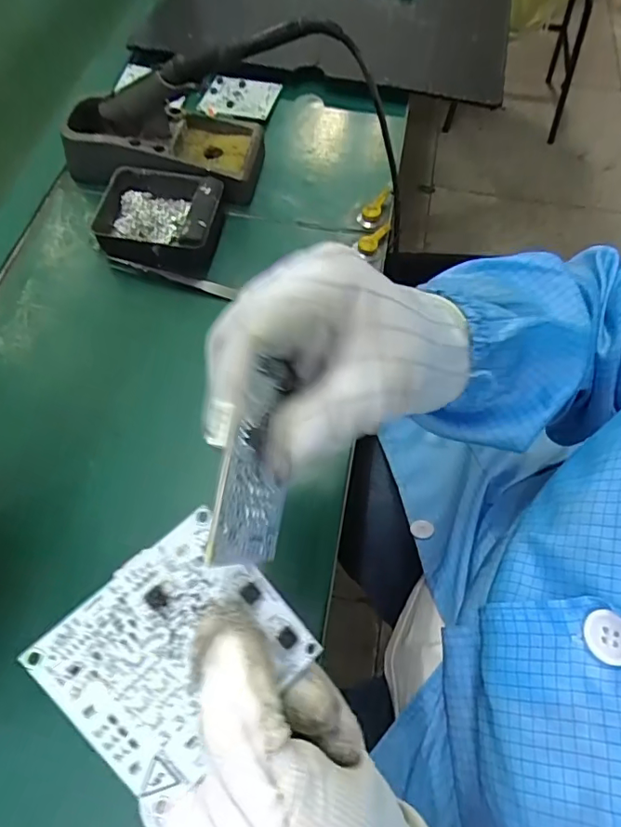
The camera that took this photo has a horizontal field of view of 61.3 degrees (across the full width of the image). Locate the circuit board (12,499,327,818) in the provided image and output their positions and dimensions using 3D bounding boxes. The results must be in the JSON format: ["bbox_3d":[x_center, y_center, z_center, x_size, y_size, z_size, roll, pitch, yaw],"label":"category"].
[{"bbox_3d":[-0.043,0.077,0.171,0.069,0.004,0.064,-40,94,-22],"label":"circuit board"}]

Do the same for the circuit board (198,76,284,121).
[{"bbox_3d":[-0.072,-0.319,0.529,0.068,0.008,0.063,12,61,4],"label":"circuit board"}]

